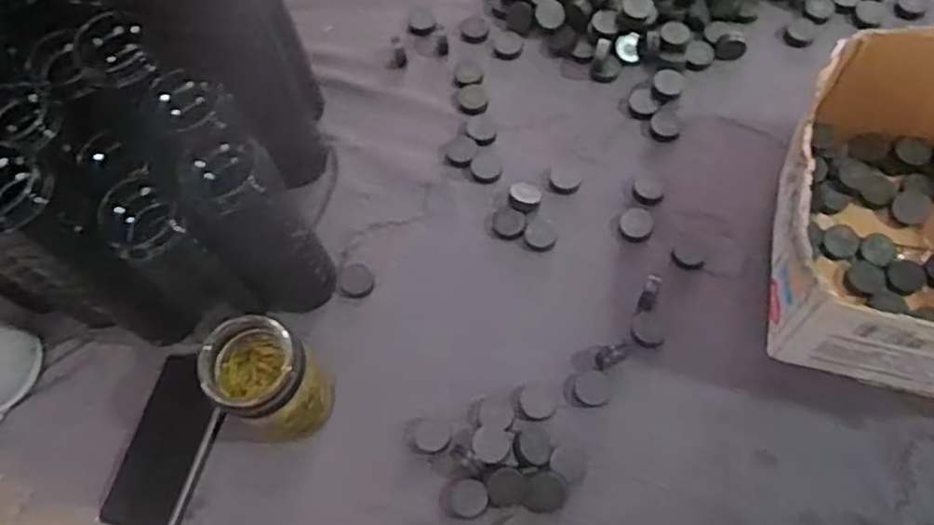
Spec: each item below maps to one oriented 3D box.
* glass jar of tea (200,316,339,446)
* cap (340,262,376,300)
[{"bbox_3d":[-0.167,0.103,0.594,0.077,0.135,0.077,-1,65,2],"label":"glass jar of tea"},{"bbox_3d":[-0.110,0.019,0.696,0.031,0.014,0.033,-1,65,2],"label":"cap"}]

